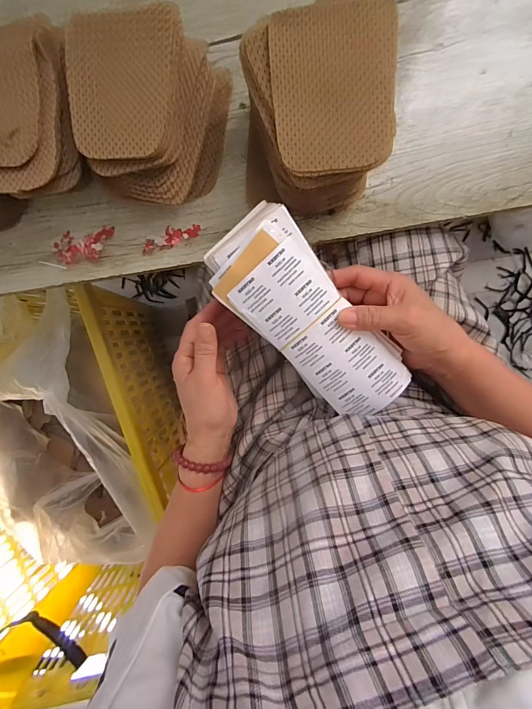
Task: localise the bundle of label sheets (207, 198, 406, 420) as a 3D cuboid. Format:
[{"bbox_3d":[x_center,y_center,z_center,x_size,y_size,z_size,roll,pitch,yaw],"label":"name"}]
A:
[{"bbox_3d":[0.042,-0.029,0.326,0.087,0.028,0.211,-41,103,8],"label":"bundle of label sheets"}]

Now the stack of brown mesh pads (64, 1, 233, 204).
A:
[{"bbox_3d":[-0.110,-0.226,0.338,0.126,0.081,0.150,13,96,4],"label":"stack of brown mesh pads"}]

